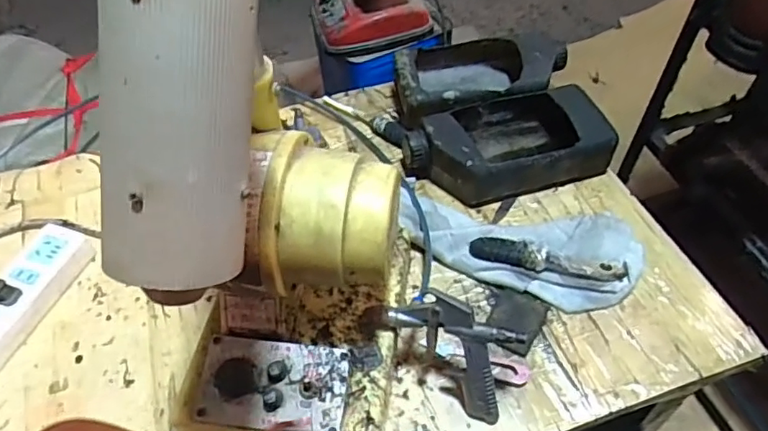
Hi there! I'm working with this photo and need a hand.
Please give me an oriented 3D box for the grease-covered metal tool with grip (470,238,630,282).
[{"bbox_3d":[0.168,0.046,0.558,0.157,0.027,0.030,8,53,10],"label":"grease-covered metal tool with grip"}]

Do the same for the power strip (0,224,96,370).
[{"bbox_3d":[-0.363,0.076,0.551,0.054,0.035,0.153,16,55,15],"label":"power strip"}]

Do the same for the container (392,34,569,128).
[{"bbox_3d":[0.125,-0.181,0.727,0.214,0.071,0.127,-12,53,-5],"label":"container"}]

